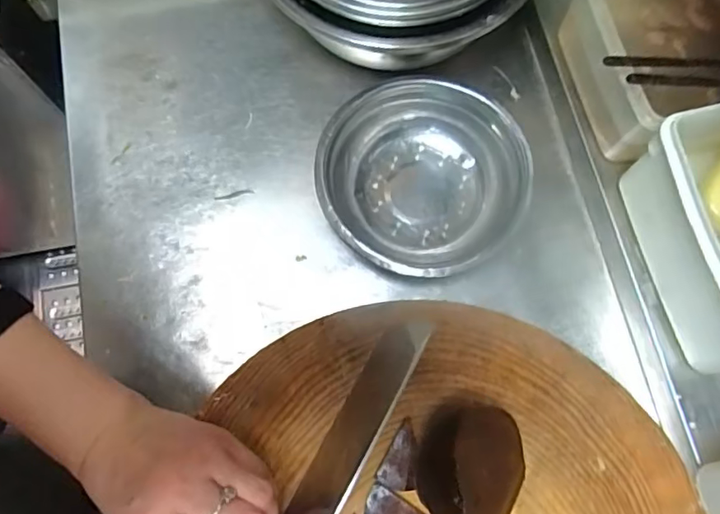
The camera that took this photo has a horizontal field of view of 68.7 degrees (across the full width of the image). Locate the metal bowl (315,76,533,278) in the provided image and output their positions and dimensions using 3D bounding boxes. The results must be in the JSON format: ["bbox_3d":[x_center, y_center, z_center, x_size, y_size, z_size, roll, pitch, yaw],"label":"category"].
[{"bbox_3d":[0.054,-0.066,0.477,0.175,0.061,0.175,0,74,0],"label":"metal bowl"}]

